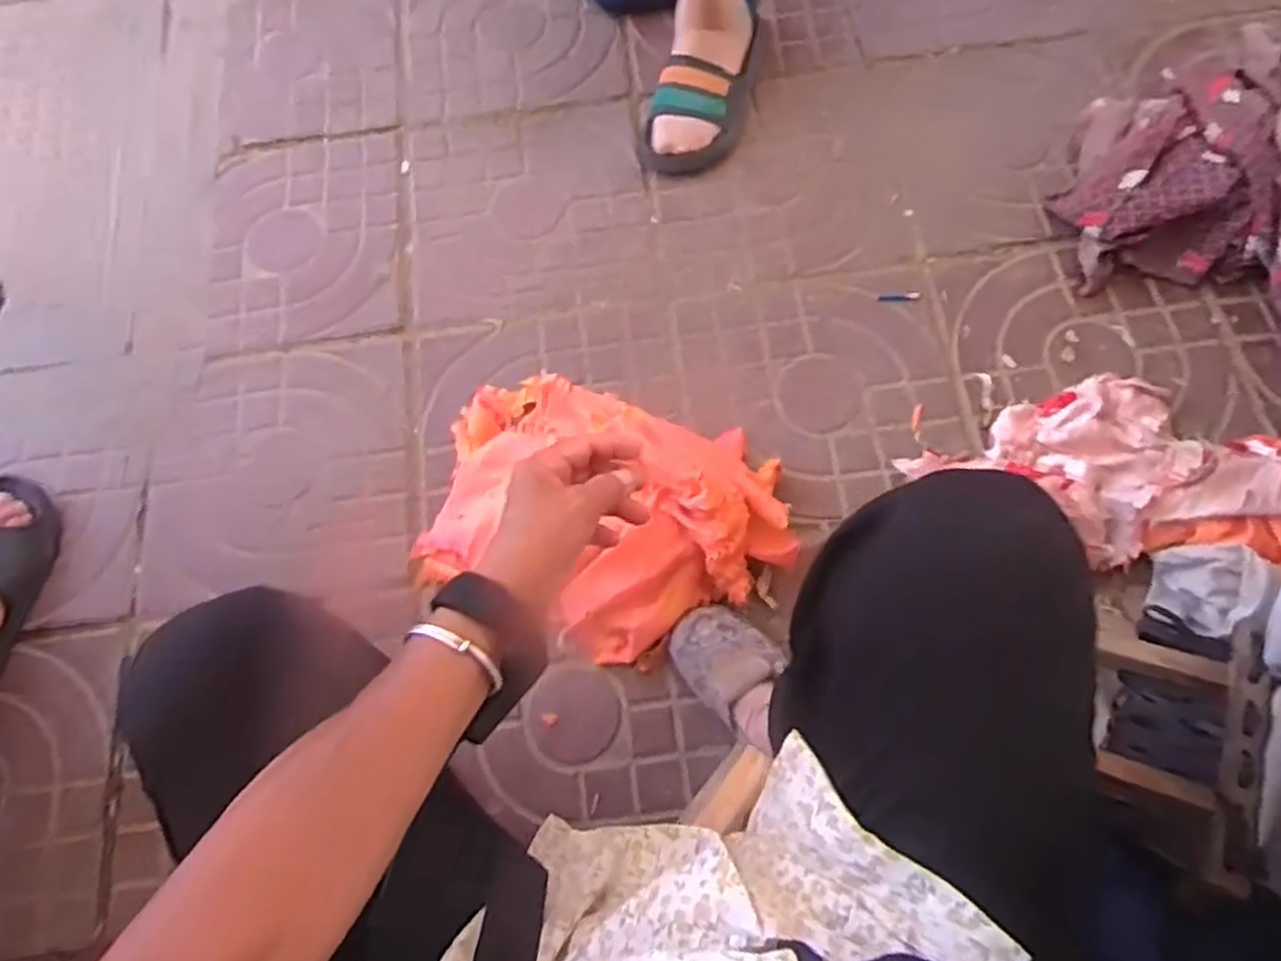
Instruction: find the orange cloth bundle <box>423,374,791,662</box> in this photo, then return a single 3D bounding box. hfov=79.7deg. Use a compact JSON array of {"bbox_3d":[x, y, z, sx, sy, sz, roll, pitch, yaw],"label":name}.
[{"bbox_3d":[-0.042,0.032,0.789,0.377,0.130,0.275,15,74,9],"label":"orange cloth bundle"}]

